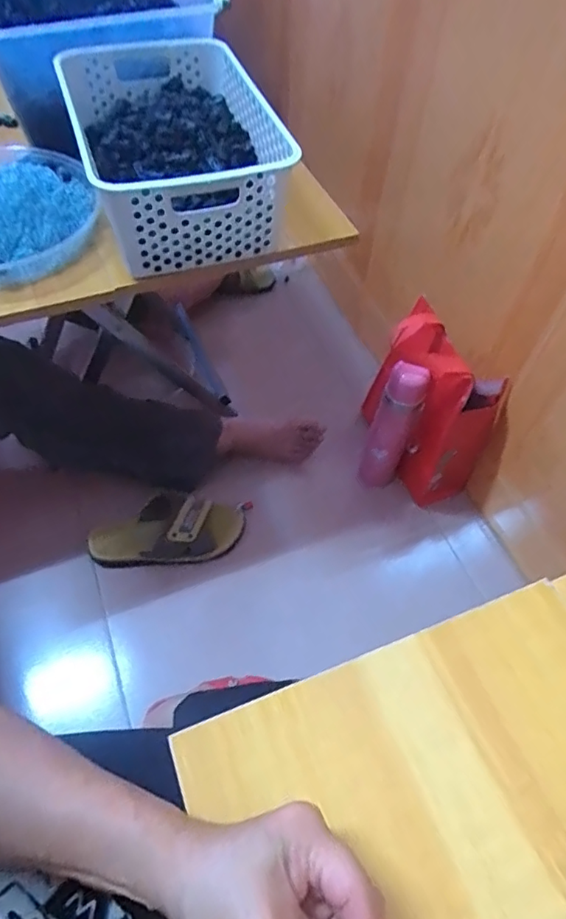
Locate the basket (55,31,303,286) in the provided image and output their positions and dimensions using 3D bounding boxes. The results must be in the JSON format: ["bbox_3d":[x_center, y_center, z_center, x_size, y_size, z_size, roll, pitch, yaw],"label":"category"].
[{"bbox_3d":[-0.133,-0.375,0.636,0.200,0.124,0.338,-15,57,-13],"label":"basket"}]

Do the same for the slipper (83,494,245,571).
[{"bbox_3d":[-0.202,0.120,0.953,0.267,0.059,0.117,-3,55,-5],"label":"slipper"}]

